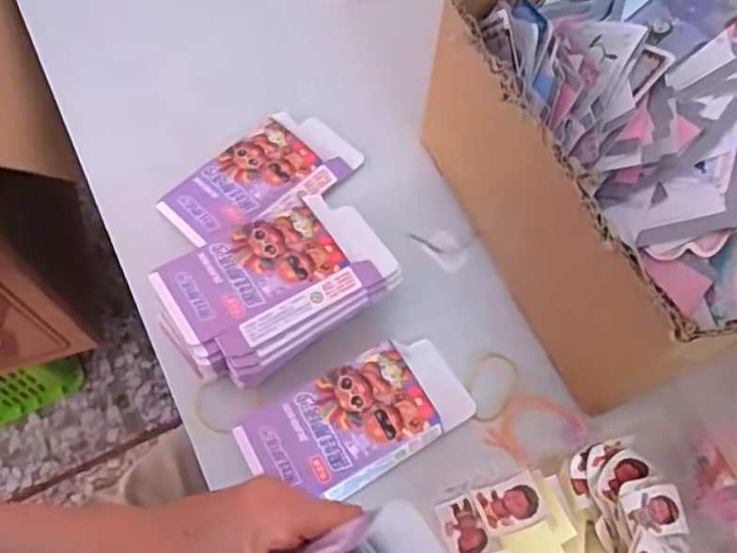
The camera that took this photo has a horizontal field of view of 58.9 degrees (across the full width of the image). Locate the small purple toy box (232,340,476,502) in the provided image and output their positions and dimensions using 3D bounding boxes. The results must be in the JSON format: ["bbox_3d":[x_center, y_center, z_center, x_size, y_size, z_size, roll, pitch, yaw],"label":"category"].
[{"bbox_3d":[-0.005,0.097,0.435,0.147,0.029,0.072,-27,70,-12],"label":"small purple toy box"}]

